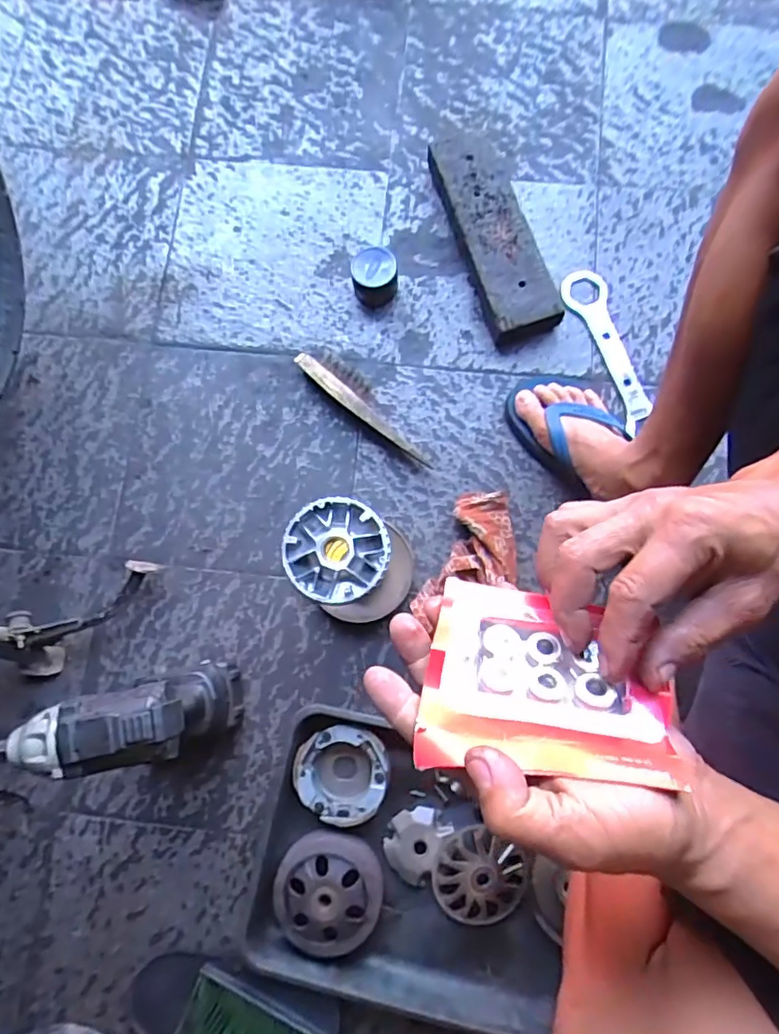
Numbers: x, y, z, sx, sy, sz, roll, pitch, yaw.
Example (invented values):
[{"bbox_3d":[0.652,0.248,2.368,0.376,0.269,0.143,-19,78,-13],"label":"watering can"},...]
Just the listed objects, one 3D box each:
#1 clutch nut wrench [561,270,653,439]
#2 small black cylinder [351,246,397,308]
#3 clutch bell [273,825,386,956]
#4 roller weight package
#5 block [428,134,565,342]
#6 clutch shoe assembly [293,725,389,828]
[{"bbox_3d":[0.290,-0.224,0.737,0.058,0.005,0.233,-16,80,-1],"label":"clutch nut wrench"},{"bbox_3d":[-0.021,-0.324,0.746,0.059,0.048,0.061,-7,80,0],"label":"small black cylinder"},{"bbox_3d":[-0.069,0.409,0.608,0.116,0.041,0.120,35,83,7],"label":"clutch bell"},{"bbox_3d":[0.081,0.082,0.285,0.119,0.019,0.100,5,48,9],"label":"roller weight package"},{"bbox_3d":[0.141,-0.385,0.757,0.095,0.039,0.306,-17,80,-1],"label":"block"},{"bbox_3d":[-0.052,0.290,0.634,0.101,0.037,0.101,0,80,1],"label":"clutch shoe assembly"}]

